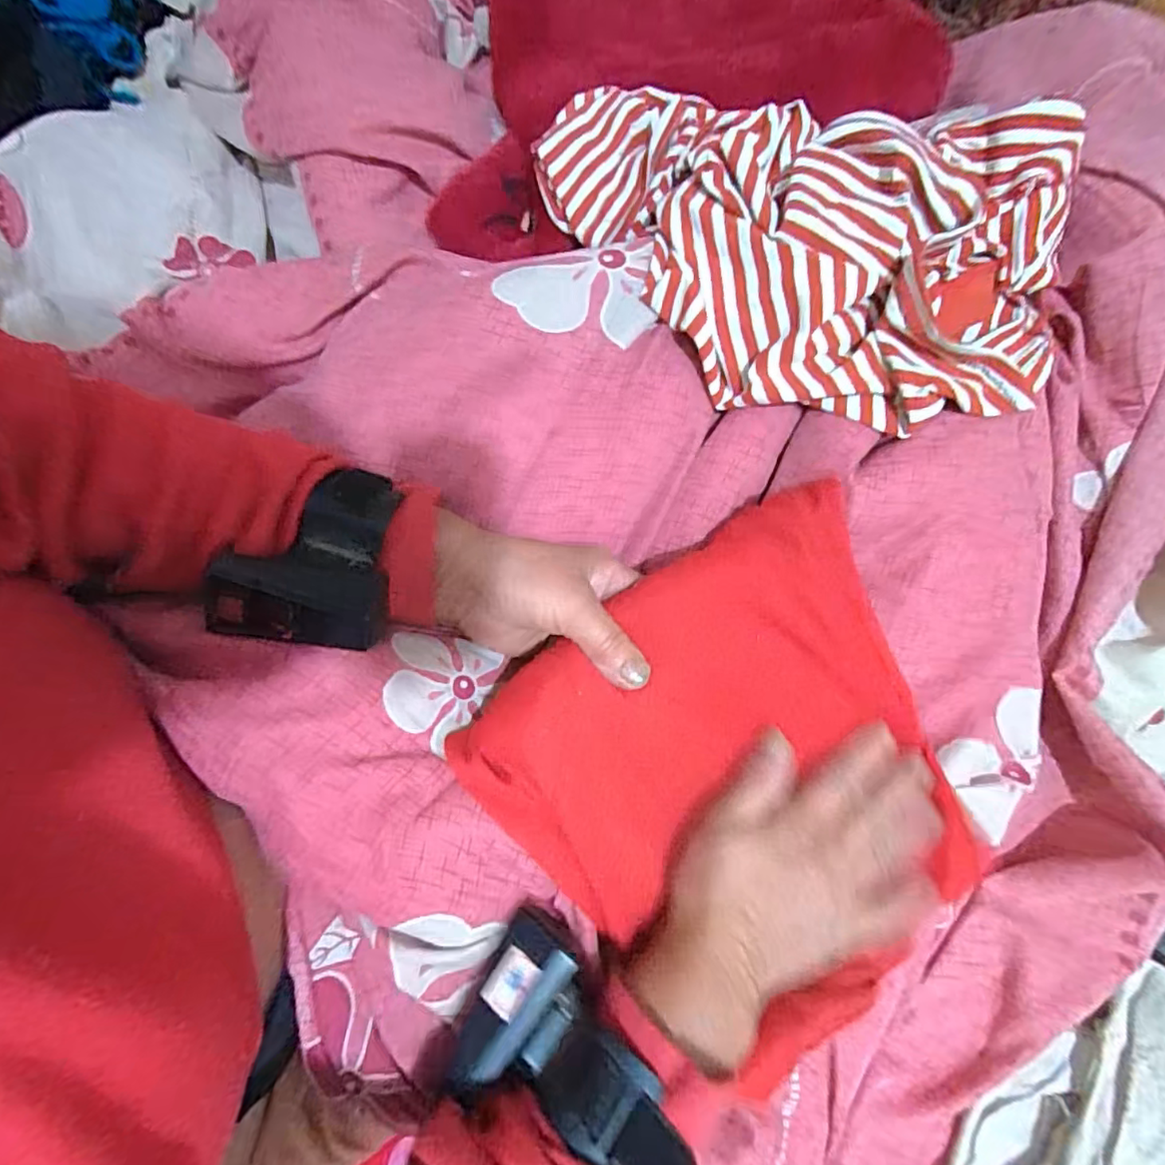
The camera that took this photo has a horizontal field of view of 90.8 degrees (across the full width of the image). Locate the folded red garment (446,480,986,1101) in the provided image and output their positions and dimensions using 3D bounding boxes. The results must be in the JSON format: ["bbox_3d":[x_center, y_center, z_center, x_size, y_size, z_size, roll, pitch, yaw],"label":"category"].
[{"bbox_3d":[0.086,0.115,0.278,0.214,0.028,0.238,-29,91,-11],"label":"folded red garment"}]

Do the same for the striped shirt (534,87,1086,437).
[{"bbox_3d":[0.120,-0.200,0.326,0.322,0.064,0.208,19,74,6],"label":"striped shirt"}]

